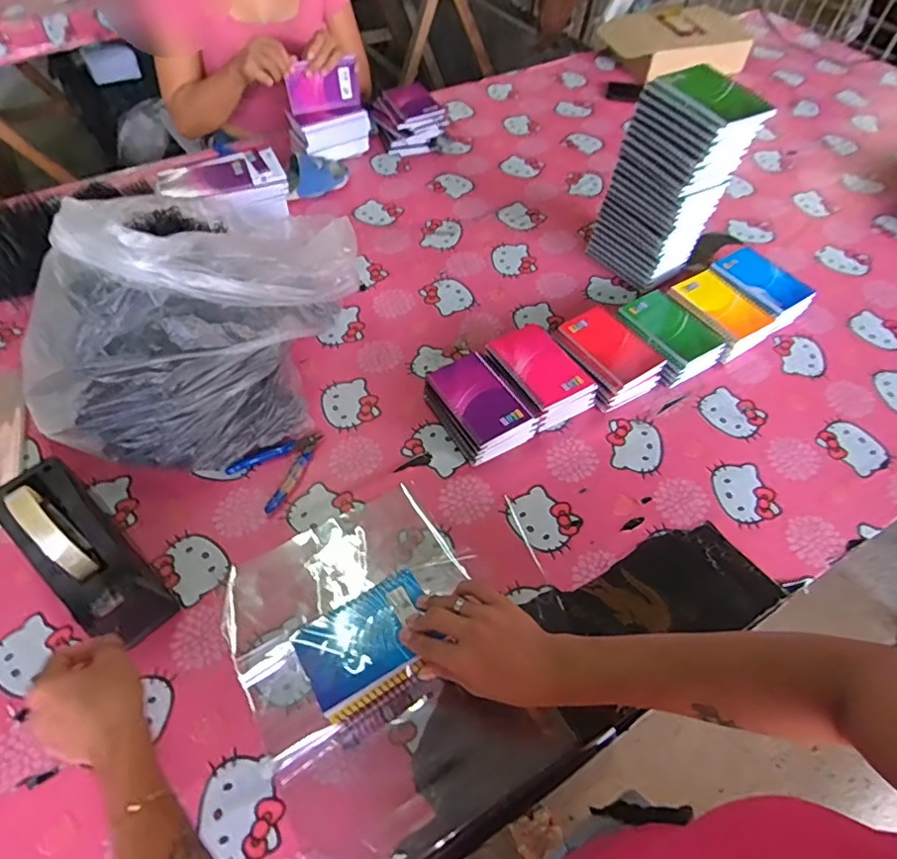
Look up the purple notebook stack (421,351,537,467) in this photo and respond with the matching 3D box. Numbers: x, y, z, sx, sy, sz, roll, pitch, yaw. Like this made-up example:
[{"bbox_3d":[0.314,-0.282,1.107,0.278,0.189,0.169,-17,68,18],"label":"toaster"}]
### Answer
[{"bbox_3d":[0.041,-0.029,0.714,0.097,0.060,0.138,-29,61,-20],"label":"purple notebook stack"}]

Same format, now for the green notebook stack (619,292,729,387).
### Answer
[{"bbox_3d":[0.318,-0.133,0.797,0.102,0.050,0.139,-21,58,-15],"label":"green notebook stack"}]

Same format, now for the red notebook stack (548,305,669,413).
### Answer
[{"bbox_3d":[0.222,-0.102,0.774,0.105,0.052,0.138,-29,61,-20],"label":"red notebook stack"}]

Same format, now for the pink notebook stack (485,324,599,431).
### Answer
[{"bbox_3d":[0.125,-0.073,0.746,0.099,0.059,0.141,-25,59,-17],"label":"pink notebook stack"}]

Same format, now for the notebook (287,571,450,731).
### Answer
[{"bbox_3d":[-0.073,0.203,0.529,0.129,0.011,0.091,-28,60,-19],"label":"notebook"}]

